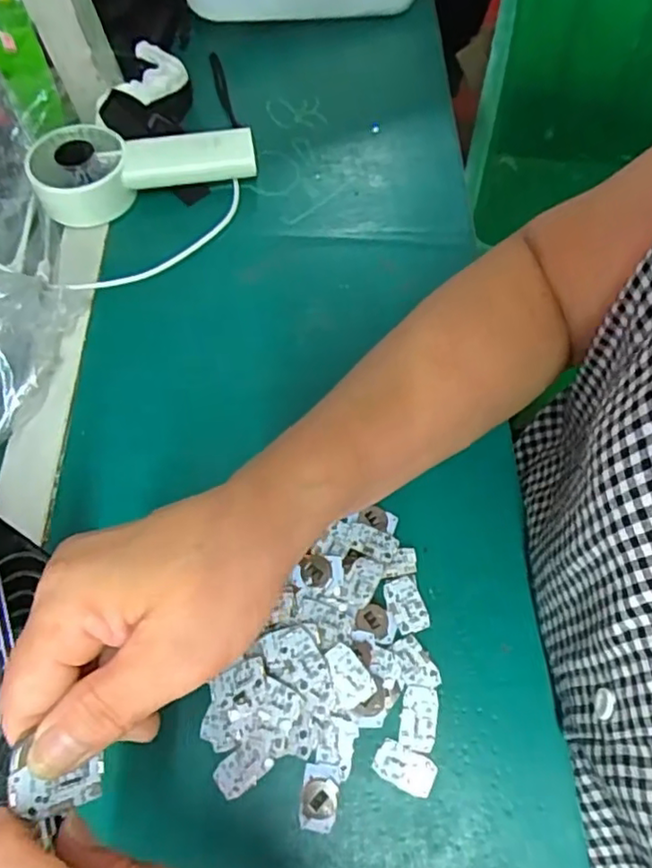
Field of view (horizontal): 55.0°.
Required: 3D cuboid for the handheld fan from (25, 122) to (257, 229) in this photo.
[{"bbox_3d":[-0.149,-0.225,0.519,0.173,0.045,0.067,-19,62,-4],"label":"handheld fan"}]

